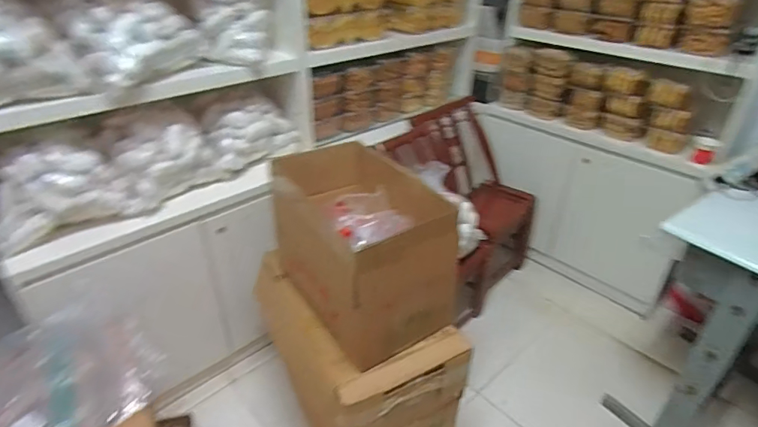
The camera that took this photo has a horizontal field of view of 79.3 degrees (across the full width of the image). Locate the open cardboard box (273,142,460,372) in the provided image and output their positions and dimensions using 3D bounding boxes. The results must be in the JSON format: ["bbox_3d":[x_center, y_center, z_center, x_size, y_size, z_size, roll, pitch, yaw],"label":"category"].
[{"bbox_3d":[-0.058,0.072,1.129,0.288,0.335,0.436,-20,38,-29],"label":"open cardboard box"}]

